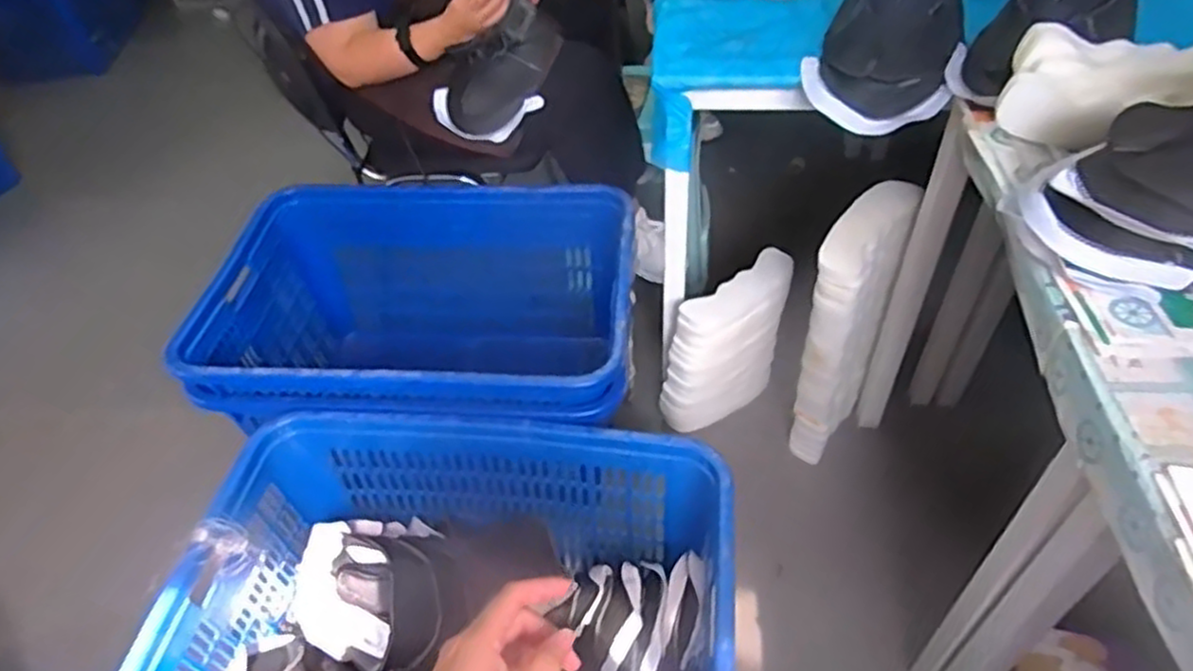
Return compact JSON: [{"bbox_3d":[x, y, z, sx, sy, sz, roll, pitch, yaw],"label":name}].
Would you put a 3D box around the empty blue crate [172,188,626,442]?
[{"bbox_3d":[-0.298,0.027,1.460,0.725,0.447,0.552,0,46,4],"label":"empty blue crate"}]

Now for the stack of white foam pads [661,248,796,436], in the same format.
[{"bbox_3d":[0.270,0.031,1.521,0.304,0.323,0.087,-32,52,-24],"label":"stack of white foam pads"}]

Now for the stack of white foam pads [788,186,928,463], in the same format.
[{"bbox_3d":[0.459,0.004,1.365,0.107,0.517,0.252,21,51,22],"label":"stack of white foam pads"}]

